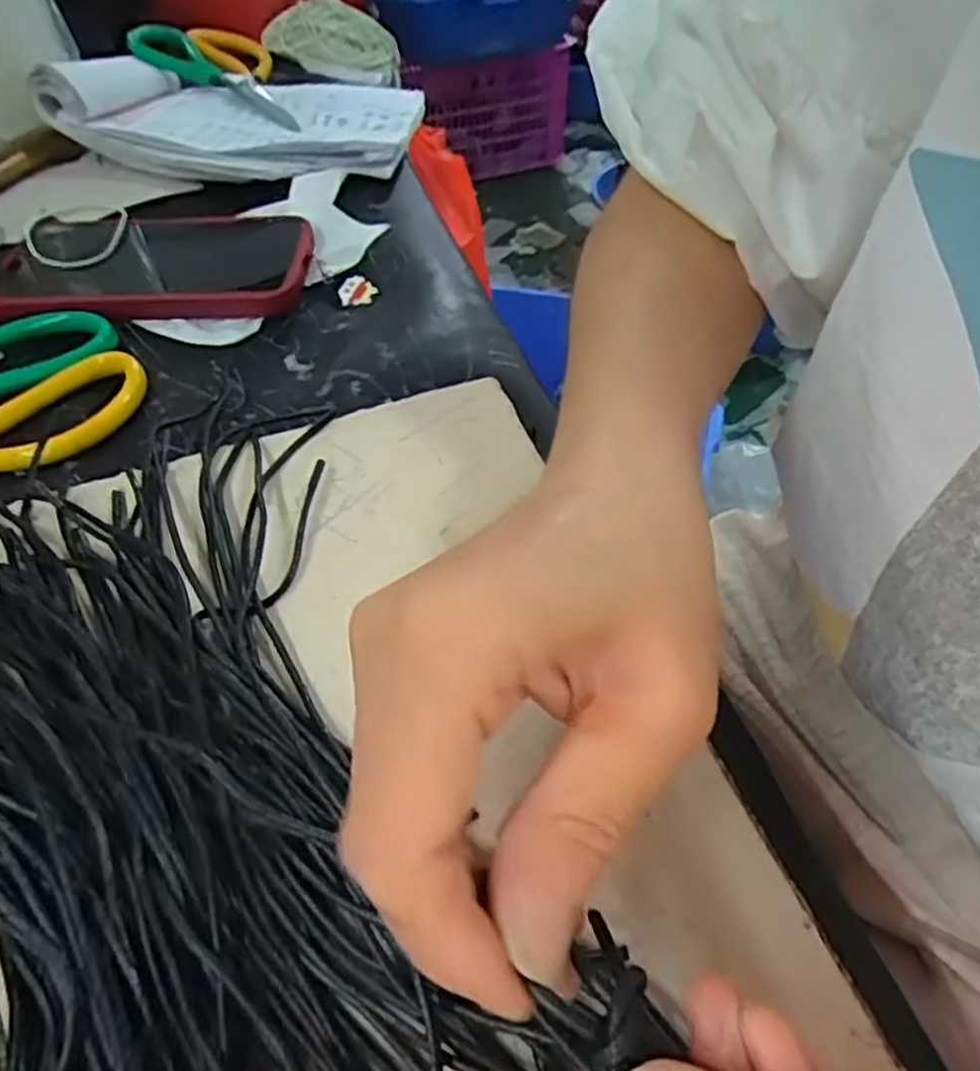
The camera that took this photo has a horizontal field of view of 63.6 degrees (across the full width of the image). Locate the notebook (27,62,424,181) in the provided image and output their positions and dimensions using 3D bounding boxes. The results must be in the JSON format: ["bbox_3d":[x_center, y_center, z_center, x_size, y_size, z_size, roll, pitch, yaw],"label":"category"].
[{"bbox_3d":[-0.158,-0.297,0.523,0.209,0.048,0.155,7,51,6],"label":"notebook"}]

